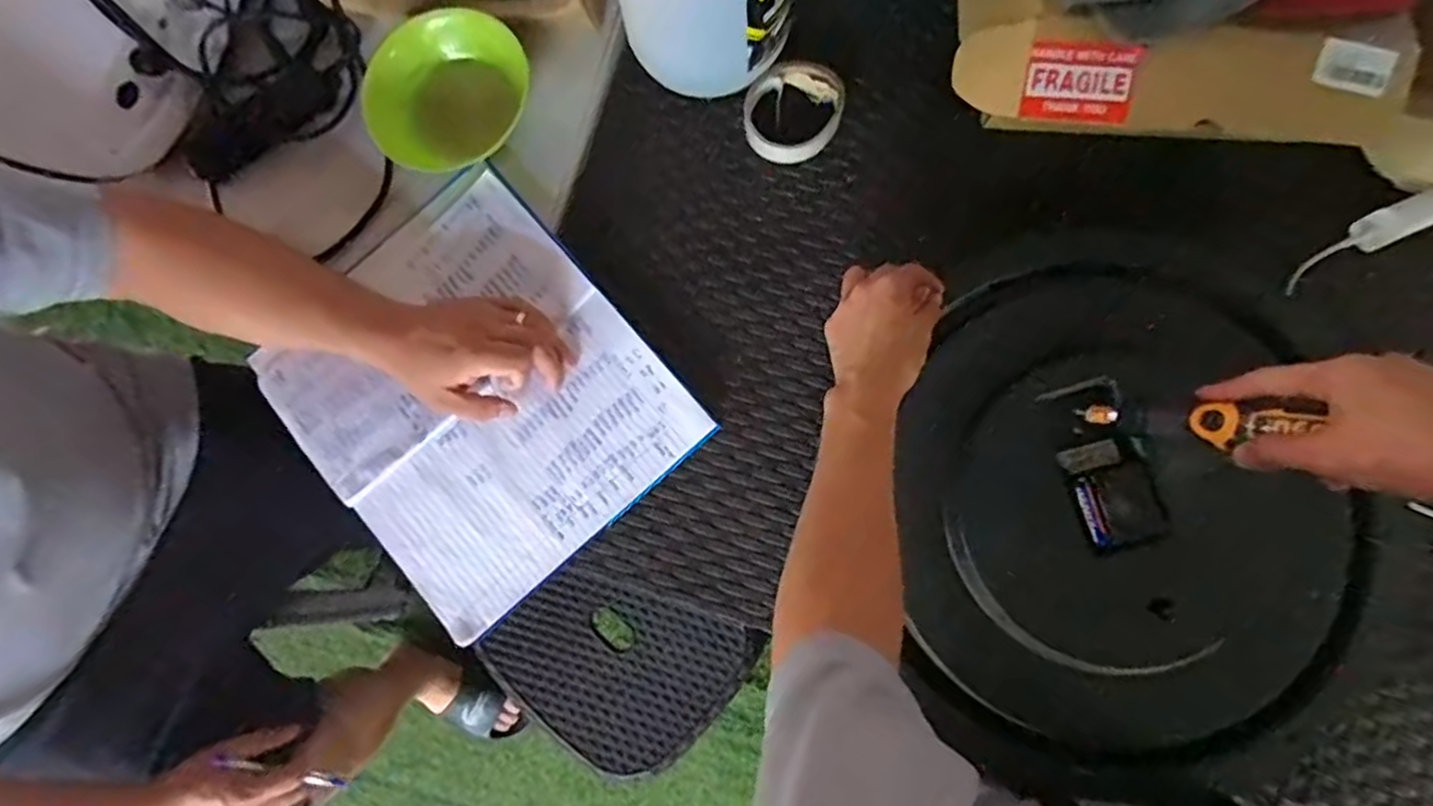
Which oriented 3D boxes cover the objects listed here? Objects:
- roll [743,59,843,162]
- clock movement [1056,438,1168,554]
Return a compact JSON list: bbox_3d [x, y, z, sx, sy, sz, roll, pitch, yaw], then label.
[{"bbox_3d":[0.070,-0.267,0.636,0.084,0.034,0.085,0,83,3],"label":"roll"},{"bbox_3d":[0.315,0.072,0.550,0.061,0.017,0.084,-16,82,1],"label":"clock movement"}]

